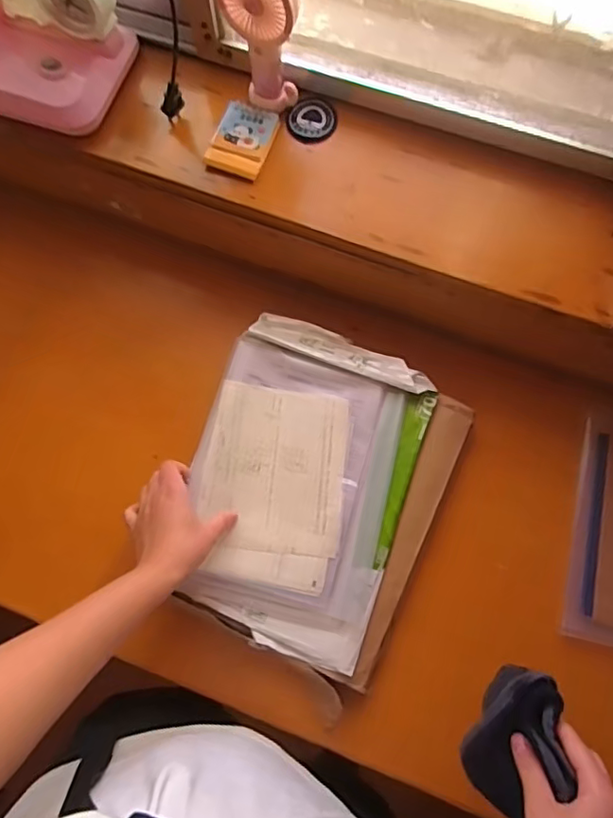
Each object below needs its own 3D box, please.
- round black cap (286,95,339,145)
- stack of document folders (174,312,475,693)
[{"bbox_3d":[0.006,-0.336,0.654,0.055,0.007,0.061,39,79,11],"label":"round black cap"},{"bbox_3d":[0.005,0.084,0.625,0.274,0.025,0.337,23,76,7],"label":"stack of document folders"}]

